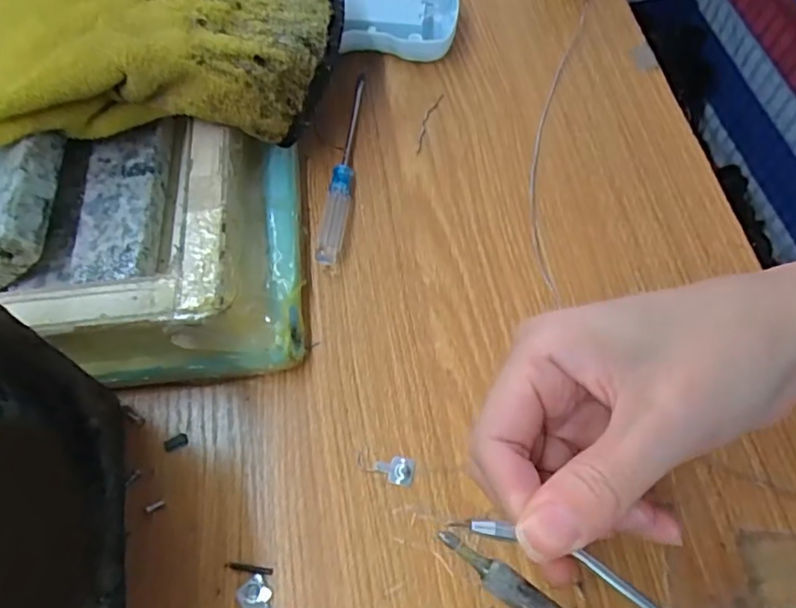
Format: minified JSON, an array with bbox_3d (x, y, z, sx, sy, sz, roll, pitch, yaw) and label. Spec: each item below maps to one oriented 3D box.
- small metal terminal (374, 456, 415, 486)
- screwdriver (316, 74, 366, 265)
[{"bbox_3d":[-0.001,0.062,0.215,0.014,0.004,0.010,8,63,7],"label":"small metal terminal"},{"bbox_3d":[-0.025,-0.071,0.281,0.010,0.009,0.116,5,63,5],"label":"screwdriver"}]

